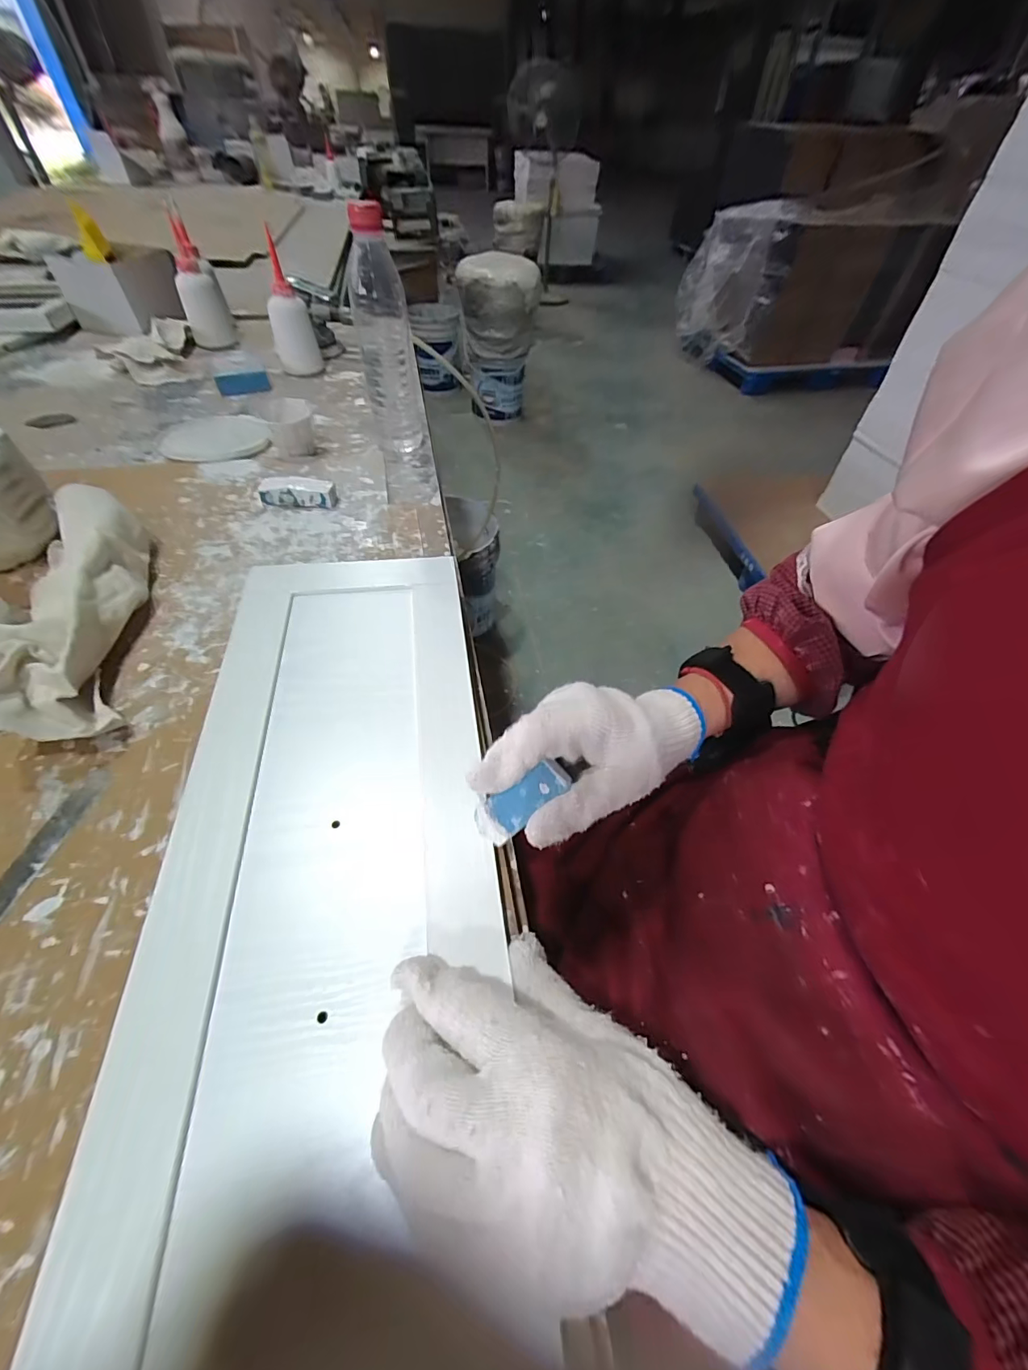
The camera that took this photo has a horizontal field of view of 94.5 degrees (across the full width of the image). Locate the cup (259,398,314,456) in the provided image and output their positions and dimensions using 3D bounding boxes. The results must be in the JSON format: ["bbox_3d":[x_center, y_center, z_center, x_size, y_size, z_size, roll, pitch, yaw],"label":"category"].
[{"bbox_3d":[-0.262,-0.302,0.558,0.048,0.051,0.050,2,51,-2],"label":"cup"}]

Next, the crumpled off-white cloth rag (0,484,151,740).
[{"bbox_3d":[-0.329,-0.059,0.354,0.090,0.054,0.245,-19,55,-19],"label":"crumpled off-white cloth rag"}]

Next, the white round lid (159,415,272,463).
[{"bbox_3d":[-0.368,-0.306,0.581,0.134,0.011,0.115,38,58,24],"label":"white round lid"}]

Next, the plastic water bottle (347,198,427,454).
[{"bbox_3d":[-0.139,-0.380,0.526,0.063,0.217,0.063,-9,52,-11],"label":"plastic water bottle"}]

